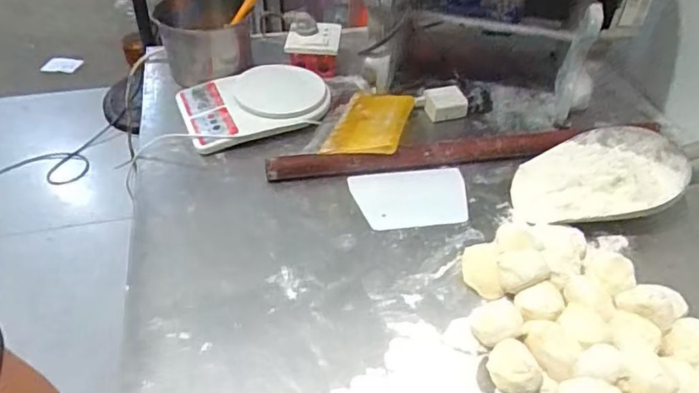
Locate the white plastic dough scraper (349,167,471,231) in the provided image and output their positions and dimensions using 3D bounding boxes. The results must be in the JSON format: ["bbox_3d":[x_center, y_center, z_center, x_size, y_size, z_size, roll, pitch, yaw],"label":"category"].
[{"bbox_3d":[0.080,0.003,0.699,0.145,0.005,0.099,-6,46,-4],"label":"white plastic dough scraper"}]

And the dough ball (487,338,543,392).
[{"bbox_3d":[0.154,0.166,0.511,0.039,0.041,0.050,-34,55,-31],"label":"dough ball"}]

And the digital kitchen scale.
[{"bbox_3d":[-0.140,-0.139,0.822,0.217,0.038,0.144,-15,47,-17],"label":"digital kitchen scale"}]

